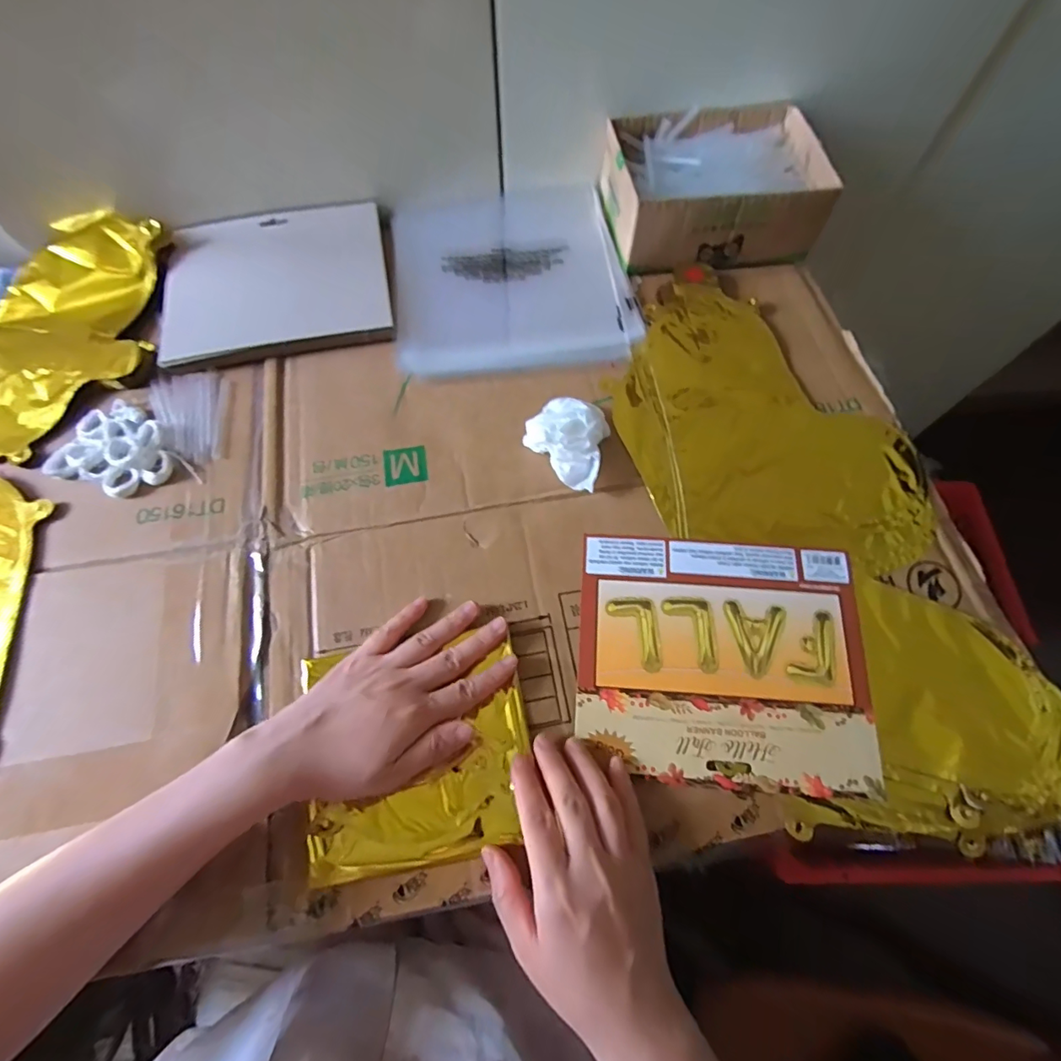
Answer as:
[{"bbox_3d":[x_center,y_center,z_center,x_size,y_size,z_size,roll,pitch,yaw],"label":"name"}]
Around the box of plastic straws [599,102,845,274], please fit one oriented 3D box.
[{"bbox_3d":[0.173,-0.326,0.488,0.194,0.061,0.142,-6,68,-3],"label":"box of plastic straws"}]

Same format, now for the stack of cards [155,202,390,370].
[{"bbox_3d":[-0.226,-0.225,0.459,0.191,0.019,0.170,-11,68,-5],"label":"stack of cards"}]

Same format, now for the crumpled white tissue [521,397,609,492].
[{"bbox_3d":[0.031,-0.071,0.398,0.066,0.029,0.058,30,71,11],"label":"crumpled white tissue"}]

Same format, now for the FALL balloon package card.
[{"bbox_3d":[0.130,0.084,0.352,0.190,0.007,0.160,5,68,2],"label":"FALL balloon package card"}]

